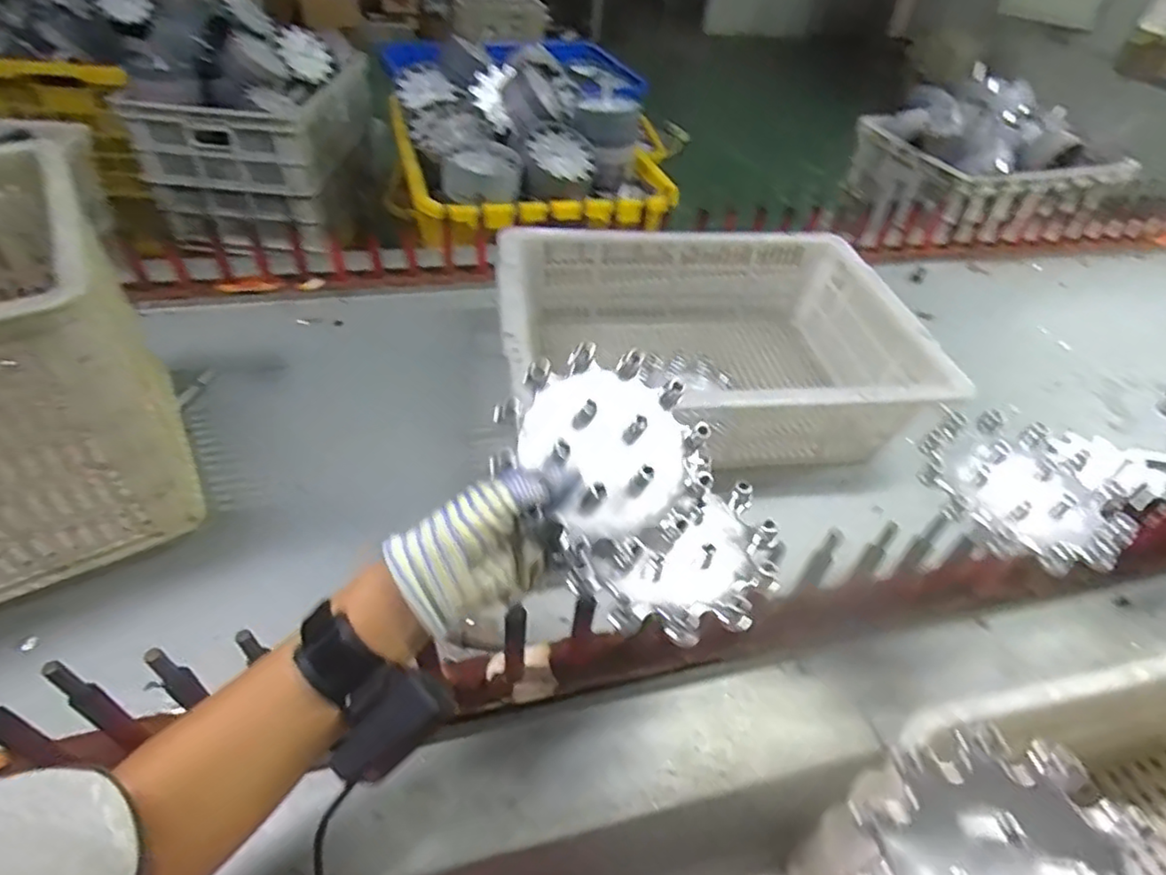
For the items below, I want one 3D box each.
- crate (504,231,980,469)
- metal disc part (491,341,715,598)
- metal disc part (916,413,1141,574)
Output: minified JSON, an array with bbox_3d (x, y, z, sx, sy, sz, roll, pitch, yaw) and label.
[{"bbox_3d":[0.156,-0.124,0.831,0.507,0.148,0.374,-4,43,-7],"label":"crate"},{"bbox_3d":[0.019,0.009,0.429,0.129,0.021,0.141,-24,84,-23],"label":"metal disc part"},{"bbox_3d":[0.356,0.041,0.514,0.148,0.032,0.139,2,43,-1],"label":"metal disc part"}]

